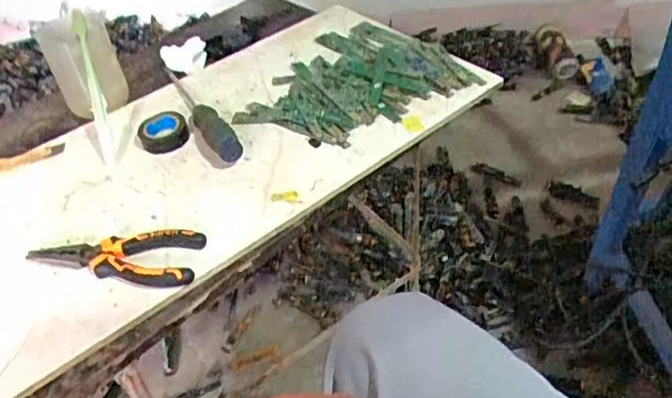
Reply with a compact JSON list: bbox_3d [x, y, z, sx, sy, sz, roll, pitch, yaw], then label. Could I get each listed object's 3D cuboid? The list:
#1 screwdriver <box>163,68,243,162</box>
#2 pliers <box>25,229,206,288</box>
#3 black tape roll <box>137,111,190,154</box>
[{"bbox_3d":[-0.168,-0.108,0.698,0.024,0.028,0.241,-26,45,-20],"label":"screwdriver"},{"bbox_3d":[-0.201,0.052,0.535,0.156,0.021,0.053,-1,42,7],"label":"pliers"},{"bbox_3d":[-0.197,-0.076,0.672,0.056,0.022,0.060,-4,42,4],"label":"black tape roll"}]

